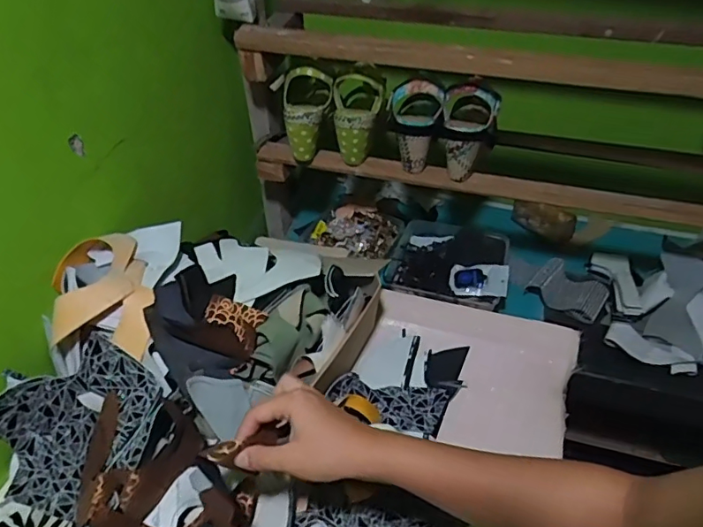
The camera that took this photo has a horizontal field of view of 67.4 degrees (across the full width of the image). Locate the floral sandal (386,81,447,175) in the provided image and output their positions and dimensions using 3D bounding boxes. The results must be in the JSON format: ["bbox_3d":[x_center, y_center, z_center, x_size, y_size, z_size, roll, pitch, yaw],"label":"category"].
[{"bbox_3d":[0.099,-0.221,0.813,0.080,0.129,0.091,7,43,8],"label":"floral sandal"}]

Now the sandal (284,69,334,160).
[{"bbox_3d":[-0.083,-0.234,0.830,0.084,0.144,0.062,13,23,12],"label":"sandal"}]

